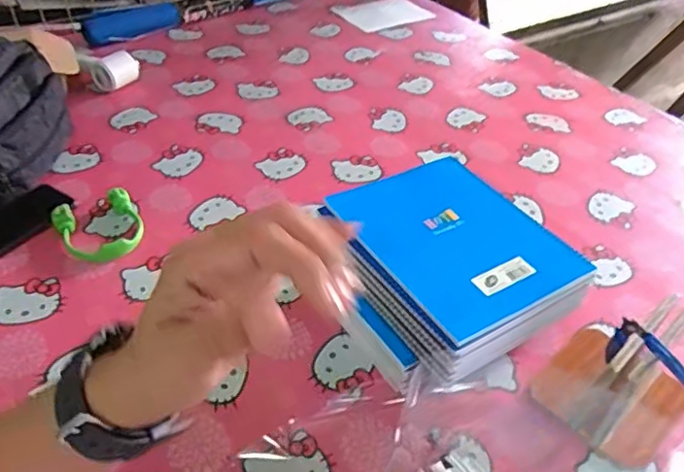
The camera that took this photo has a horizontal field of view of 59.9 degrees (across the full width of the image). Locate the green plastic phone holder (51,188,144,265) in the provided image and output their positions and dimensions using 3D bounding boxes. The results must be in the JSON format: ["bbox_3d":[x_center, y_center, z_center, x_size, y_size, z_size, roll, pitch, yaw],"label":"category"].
[{"bbox_3d":[-0.328,-0.013,0.815,0.107,0.037,0.114,-26,49,-28],"label":"green plastic phone holder"}]

